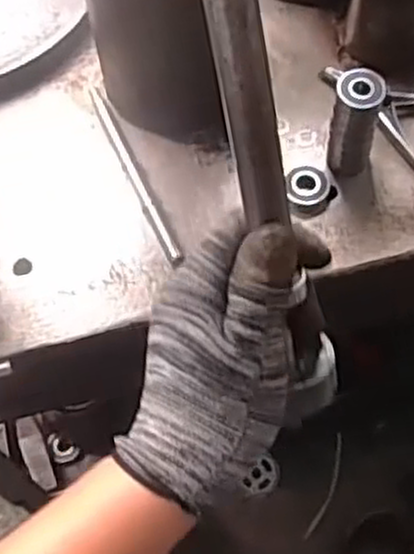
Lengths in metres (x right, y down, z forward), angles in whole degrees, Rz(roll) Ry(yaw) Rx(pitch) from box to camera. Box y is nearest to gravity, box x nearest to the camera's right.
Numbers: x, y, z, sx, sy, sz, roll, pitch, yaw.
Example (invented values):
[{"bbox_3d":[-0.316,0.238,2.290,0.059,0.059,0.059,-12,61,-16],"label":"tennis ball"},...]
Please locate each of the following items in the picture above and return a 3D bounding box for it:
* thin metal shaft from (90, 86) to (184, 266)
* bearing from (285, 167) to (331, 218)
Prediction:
[{"bbox_3d":[-0.054,-0.077,0.574,0.011,0.006,0.166,-22,66,-9],"label":"thin metal shaft"},{"bbox_3d":[0.073,-0.063,0.569,0.030,0.014,0.033,-1,64,1],"label":"bearing"}]

